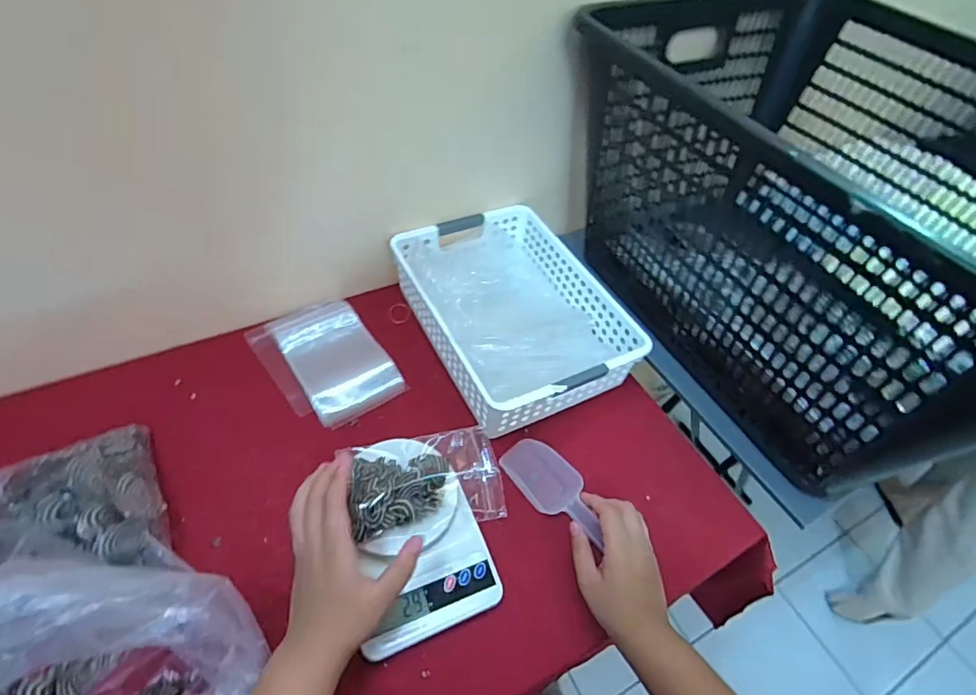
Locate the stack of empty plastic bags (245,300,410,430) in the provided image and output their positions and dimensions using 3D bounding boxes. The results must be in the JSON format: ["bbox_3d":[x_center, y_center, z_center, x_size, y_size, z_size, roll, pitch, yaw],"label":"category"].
[{"bbox_3d":[-0.195,0.013,0.604,0.123,0.009,0.183,-30,60,-26],"label":"stack of empty plastic bags"}]

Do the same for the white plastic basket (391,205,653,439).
[{"bbox_3d":[0.028,-0.051,0.628,0.212,0.082,0.296,-20,56,-20],"label":"white plastic basket"}]

